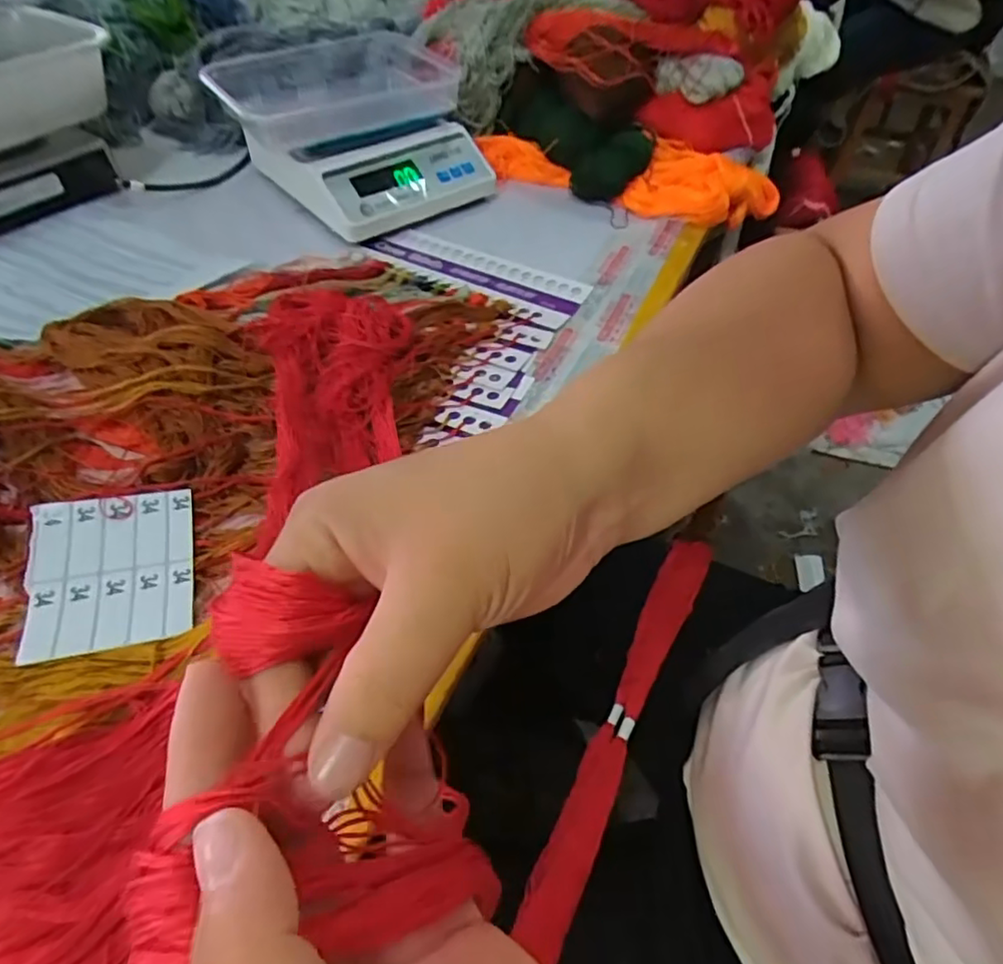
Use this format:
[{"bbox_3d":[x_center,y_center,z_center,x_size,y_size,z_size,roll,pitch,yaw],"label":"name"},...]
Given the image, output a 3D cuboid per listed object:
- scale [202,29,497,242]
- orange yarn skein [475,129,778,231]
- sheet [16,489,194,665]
[{"bbox_3d":[-0.175,-0.402,0.713,0.245,0.117,0.300,-27,56,-22],"label":"scale"},{"bbox_3d":[0.137,-0.344,0.722,0.352,0.061,0.091,14,51,10],"label":"orange yarn skein"},{"bbox_3d":[-0.221,0.049,0.357,0.083,0.005,0.100,-8,54,-19],"label":"sheet"}]

